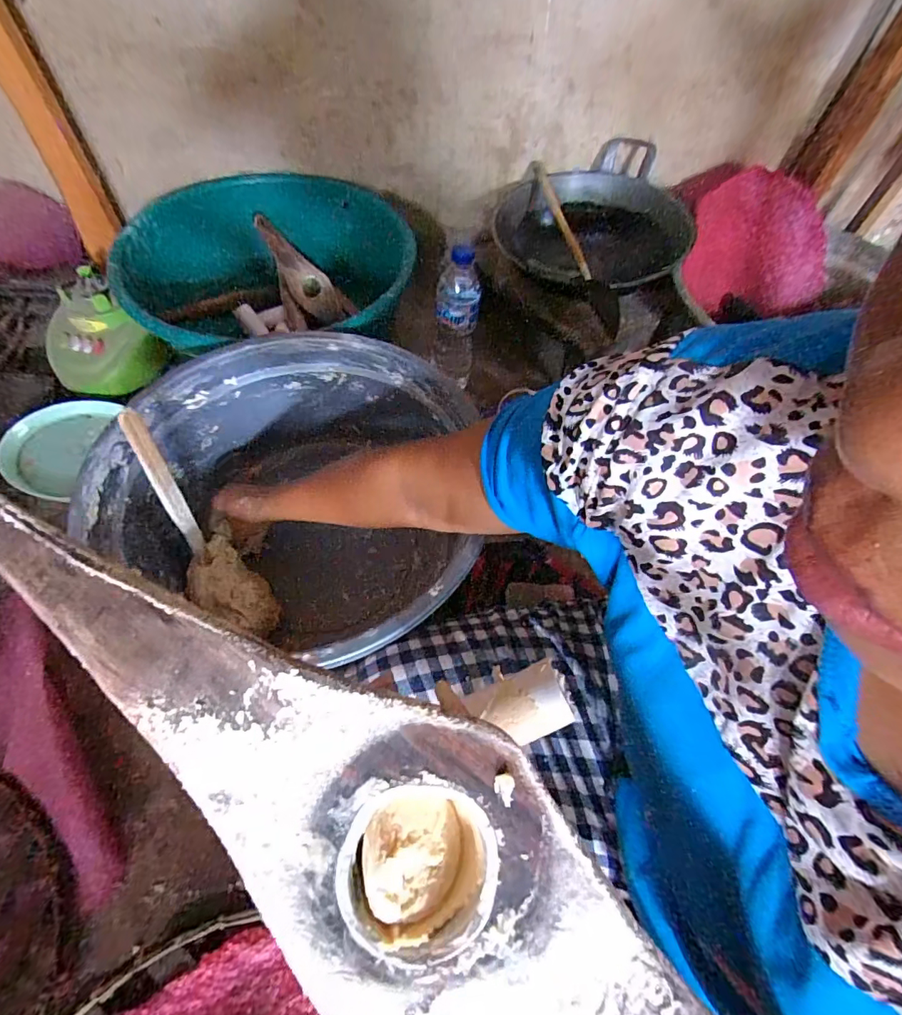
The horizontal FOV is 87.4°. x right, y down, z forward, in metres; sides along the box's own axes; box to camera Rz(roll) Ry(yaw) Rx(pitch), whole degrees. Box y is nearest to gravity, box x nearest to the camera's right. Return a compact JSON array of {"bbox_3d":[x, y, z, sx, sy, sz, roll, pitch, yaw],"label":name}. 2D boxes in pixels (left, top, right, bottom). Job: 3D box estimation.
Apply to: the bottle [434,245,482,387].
[{"bbox_3d":[0.007,-0.274,0.712,0.064,0.191,0.071,-1,58,-4],"label":"bottle"}]

